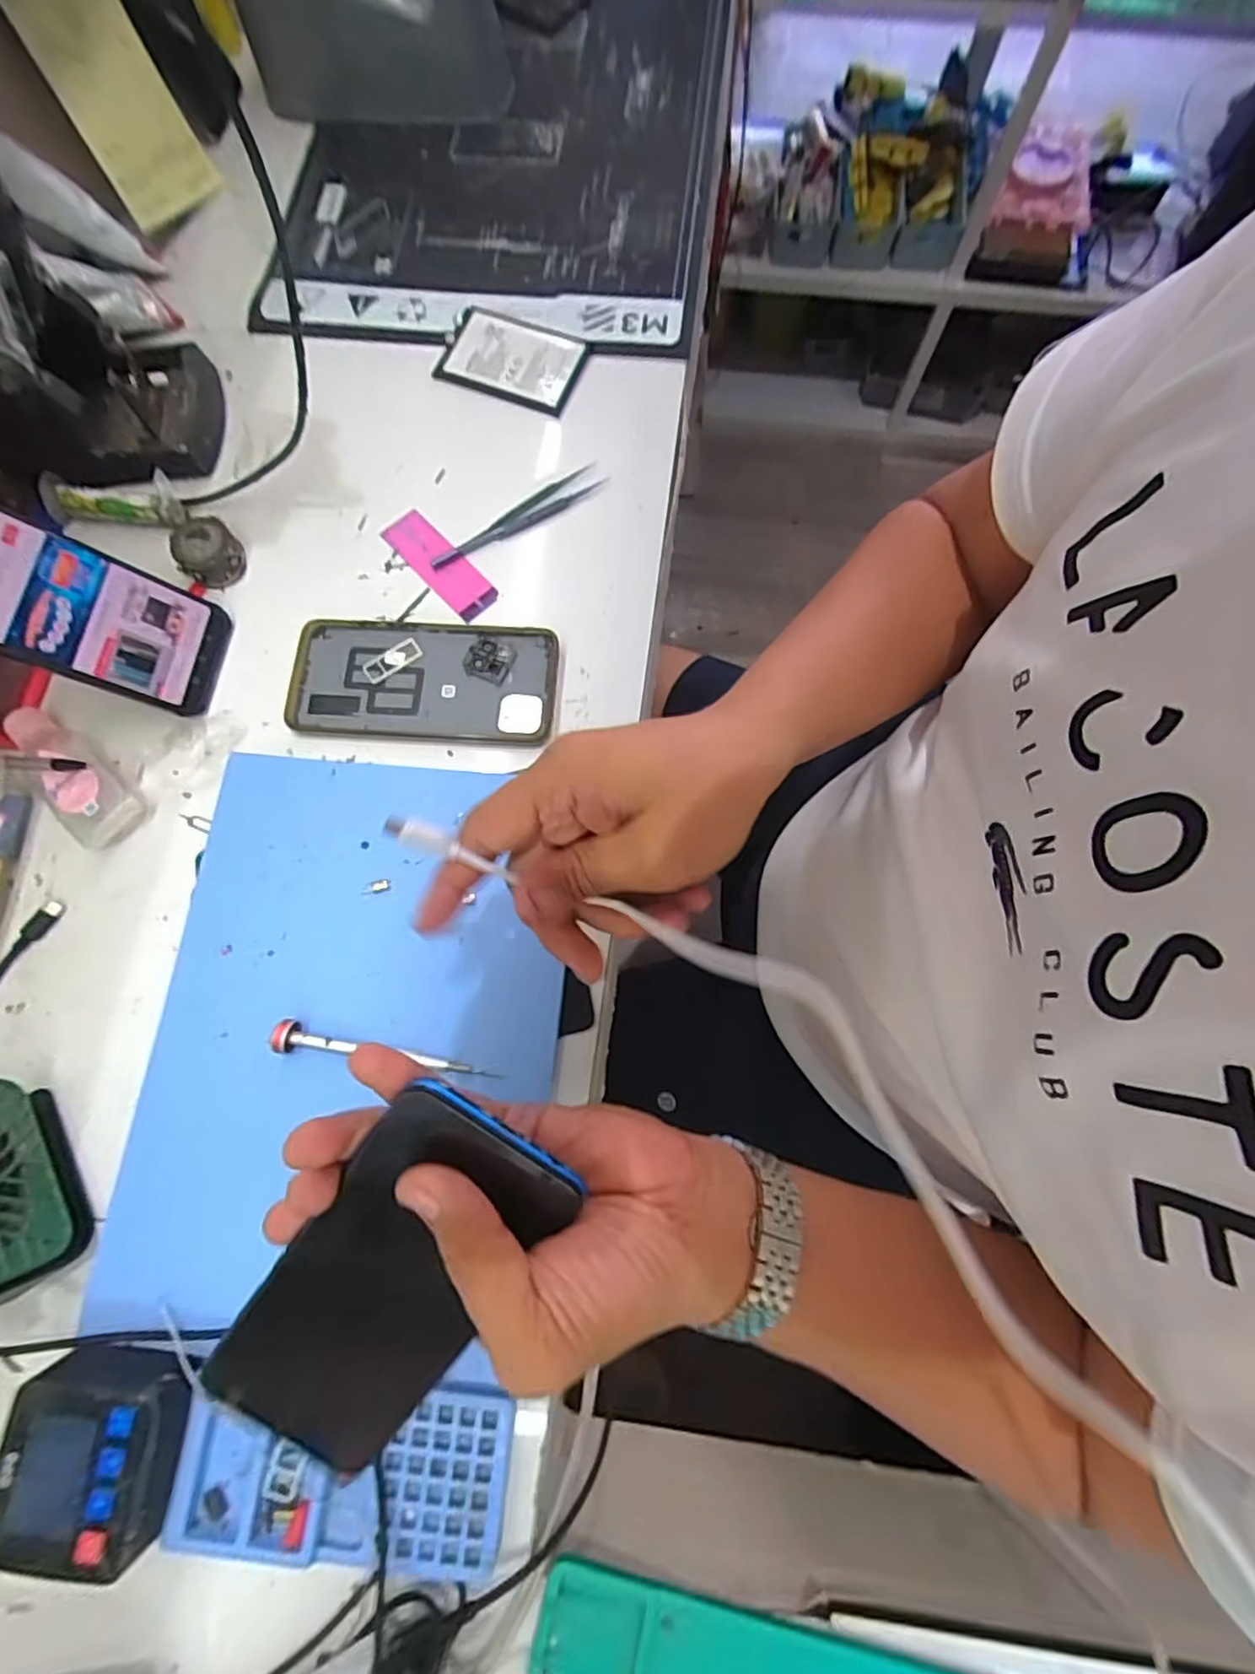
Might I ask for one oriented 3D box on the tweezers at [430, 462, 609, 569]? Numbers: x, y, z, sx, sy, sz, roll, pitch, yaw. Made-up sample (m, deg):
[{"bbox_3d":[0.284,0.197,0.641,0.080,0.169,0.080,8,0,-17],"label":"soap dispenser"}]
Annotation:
[{"bbox_3d":[-0.075,-0.218,0.432,0.129,0.009,0.019,-34,78,-8],"label":"tweezers"}]

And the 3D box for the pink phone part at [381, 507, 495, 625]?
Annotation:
[{"bbox_3d":[-0.129,-0.186,0.429,0.030,0.008,0.097,-42,79,-9],"label":"pink phone part"}]

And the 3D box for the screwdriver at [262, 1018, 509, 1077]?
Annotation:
[{"bbox_3d":[-0.130,0.119,0.337,0.123,0.015,0.016,13,76,4],"label":"screwdriver"}]

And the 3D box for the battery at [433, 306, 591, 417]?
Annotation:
[{"bbox_3d":[-0.086,-0.356,0.466,0.108,0.009,0.065,23,77,6],"label":"battery"}]

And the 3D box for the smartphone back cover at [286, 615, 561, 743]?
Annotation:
[{"bbox_3d":[-0.130,-0.100,0.403,0.168,0.007,0.080,3,76,1],"label":"smartphone back cover"}]

